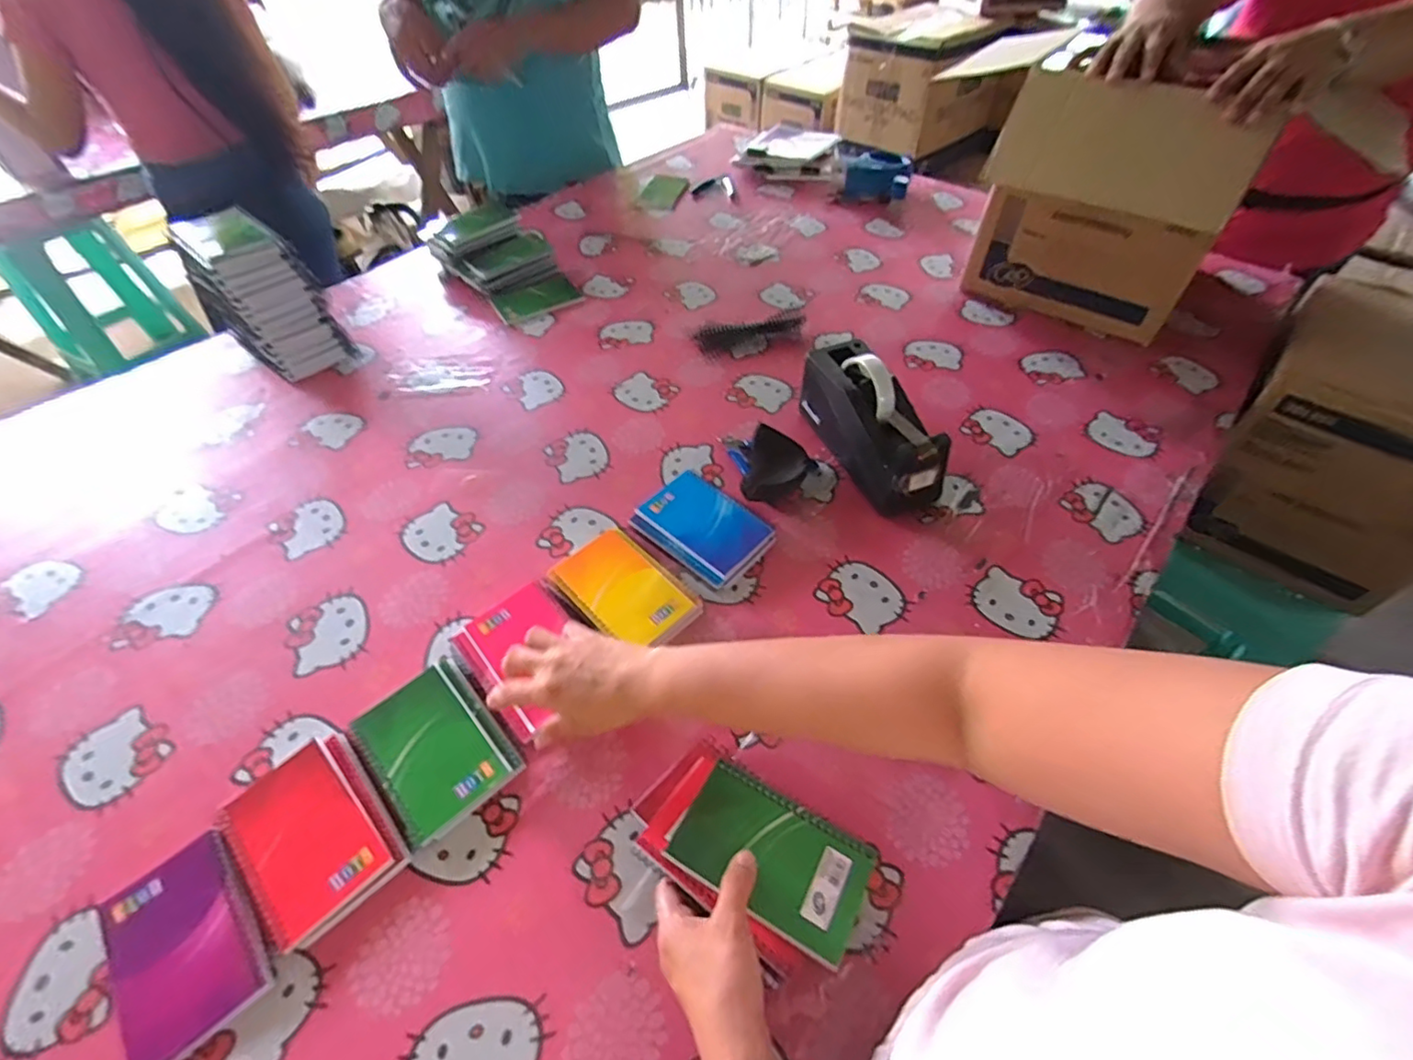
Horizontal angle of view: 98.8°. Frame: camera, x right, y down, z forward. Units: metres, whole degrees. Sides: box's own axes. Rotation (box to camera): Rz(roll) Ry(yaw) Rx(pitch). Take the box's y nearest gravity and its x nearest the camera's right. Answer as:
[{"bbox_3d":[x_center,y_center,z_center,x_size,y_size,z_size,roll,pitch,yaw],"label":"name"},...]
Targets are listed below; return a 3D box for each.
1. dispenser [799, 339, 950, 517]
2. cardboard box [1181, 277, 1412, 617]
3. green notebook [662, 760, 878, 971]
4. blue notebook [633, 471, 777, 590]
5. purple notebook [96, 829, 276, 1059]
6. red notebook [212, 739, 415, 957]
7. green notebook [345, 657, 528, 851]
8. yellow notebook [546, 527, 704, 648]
[{"bbox_3d":[0.185,-0.123,0.683,0.080,0.116,0.202,-18,53,-13],"label":"dispenser"},{"bbox_3d":[0.917,-0.129,0.857,0.295,0.308,0.292,32,58,24],"label":"cardboard box"},{"bbox_3d":[0.049,0.233,0.431,0.133,0.017,0.082,25,49,18],"label":"green notebook"},{"bbox_3d":[-0.004,-0.003,0.645,0.129,0.023,0.092,37,60,26],"label":"blue notebook"},{"bbox_3d":[-0.367,0.290,0.425,0.085,0.010,0.130,-35,59,-24],"label":"purple notebook"},{"bbox_3d":[-0.303,0.233,0.468,0.139,0.012,0.096,37,60,27],"label":"red notebook"},{"bbox_3d":[-0.229,0.181,0.509,0.098,0.011,0.133,-37,59,-25],"label":"green notebook"},{"bbox_3d":[-0.080,0.061,0.595,0.089,0.025,0.139,-36,59,-25],"label":"yellow notebook"}]

